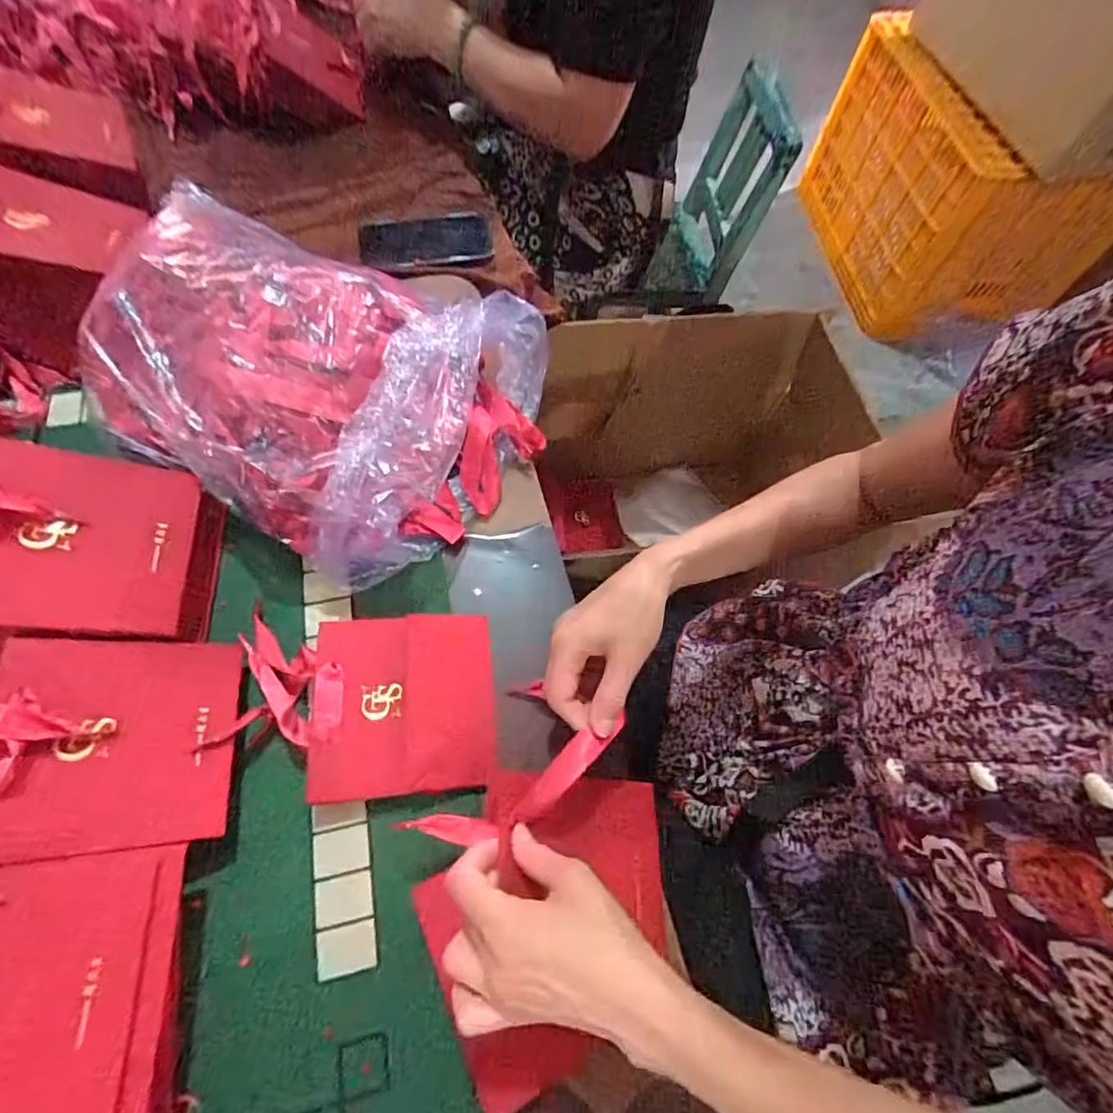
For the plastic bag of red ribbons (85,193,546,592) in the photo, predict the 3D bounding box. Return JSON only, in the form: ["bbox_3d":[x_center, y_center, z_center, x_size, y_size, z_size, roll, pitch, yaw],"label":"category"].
[{"bbox_3d":[-0.219,-0.175,0.506,0.380,0.139,0.291,29,66,10],"label":"plastic bag of red ribbons"}]

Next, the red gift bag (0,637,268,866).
[{"bbox_3d":[-0.305,0.125,0.376,0.144,0.018,0.140,7,60,-31],"label":"red gift bag"}]

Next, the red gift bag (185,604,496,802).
[{"bbox_3d":[-0.153,0.115,0.440,0.197,0.026,0.142,1,64,-3],"label":"red gift bag"}]

